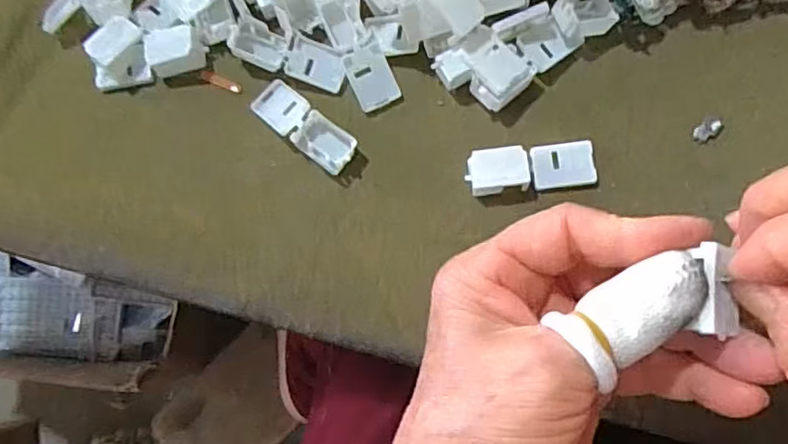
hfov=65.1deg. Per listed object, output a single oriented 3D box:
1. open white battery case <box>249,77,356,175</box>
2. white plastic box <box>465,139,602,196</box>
[{"bbox_3d":[-0.042,-0.044,0.282,0.054,0.012,0.020,39,85,9],"label":"open white battery case"},{"bbox_3d":[0.060,-0.024,0.270,0.055,0.014,0.020,-6,80,3],"label":"white plastic box"}]

